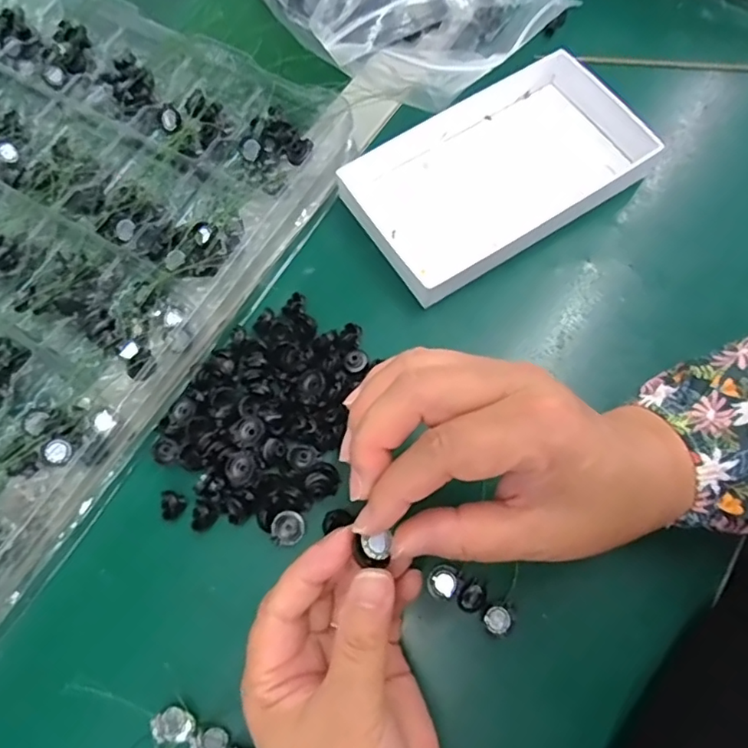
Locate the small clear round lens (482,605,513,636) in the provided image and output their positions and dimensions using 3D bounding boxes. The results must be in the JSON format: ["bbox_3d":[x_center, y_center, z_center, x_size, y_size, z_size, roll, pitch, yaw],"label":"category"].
[{"bbox_3d":[0.060,0.121,0.282,0.013,0.008,0.013,-1,71,2],"label":"small clear round lens"}]

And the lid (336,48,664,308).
[{"bbox_3d":[0.075,-0.129,0.366,0.173,0.030,0.110,-32,73,-8],"label":"lid"}]

